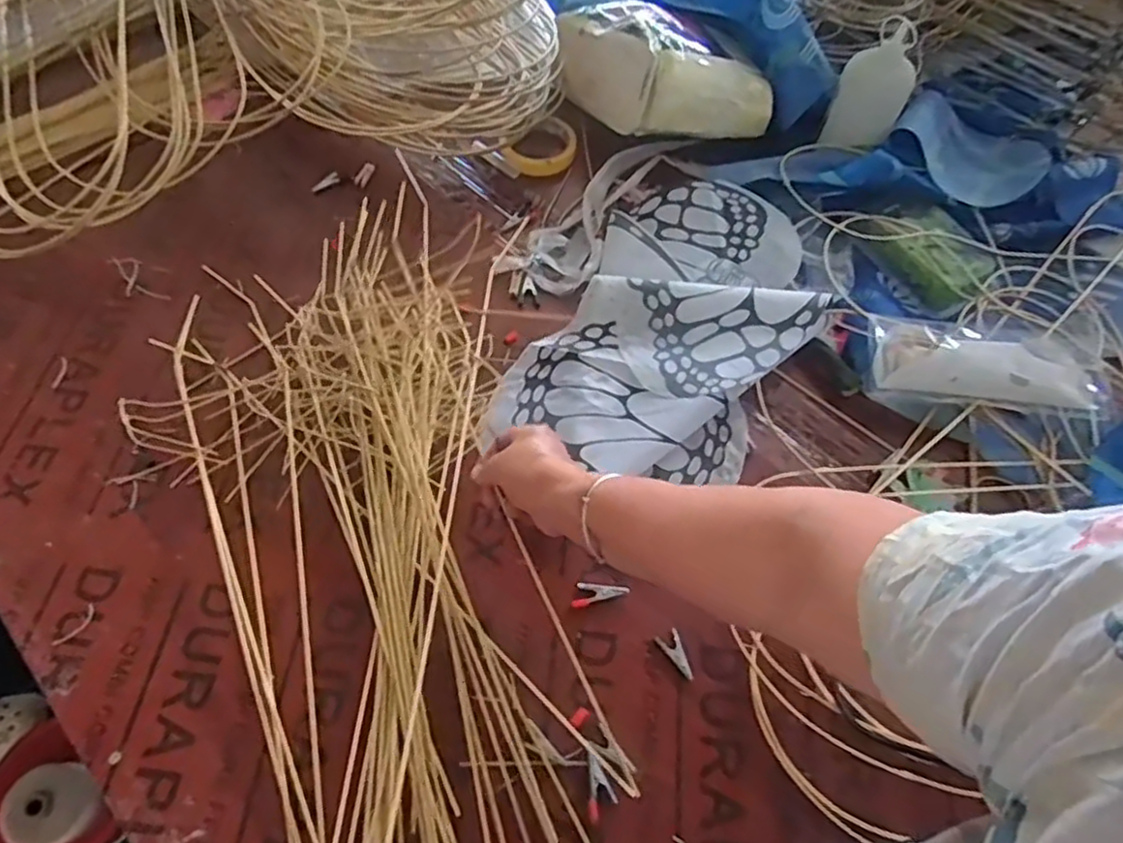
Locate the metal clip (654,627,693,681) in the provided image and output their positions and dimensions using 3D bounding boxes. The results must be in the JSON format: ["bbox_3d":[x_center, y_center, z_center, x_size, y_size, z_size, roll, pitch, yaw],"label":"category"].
[{"bbox_3d":[0.095,0.189,0.566,0.018,0.004,0.040,-23,63,-17],"label":"metal clip"}]

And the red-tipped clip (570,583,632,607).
[{"bbox_3d":[0.034,0.148,0.588,0.046,0.007,0.021,8,58,1],"label":"red-tipped clip"}]

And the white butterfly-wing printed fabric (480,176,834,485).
[{"bbox_3d":[0.113,-0.092,0.708,0.243,0.062,0.377,28,61,12],"label":"white butterfly-wing printed fabric"}]

